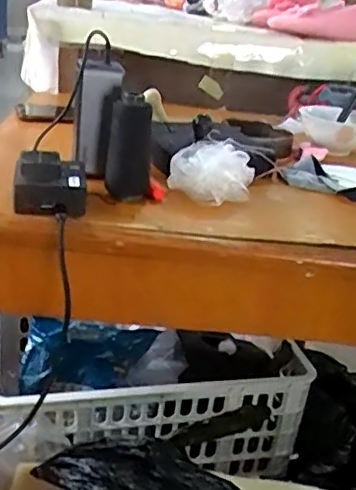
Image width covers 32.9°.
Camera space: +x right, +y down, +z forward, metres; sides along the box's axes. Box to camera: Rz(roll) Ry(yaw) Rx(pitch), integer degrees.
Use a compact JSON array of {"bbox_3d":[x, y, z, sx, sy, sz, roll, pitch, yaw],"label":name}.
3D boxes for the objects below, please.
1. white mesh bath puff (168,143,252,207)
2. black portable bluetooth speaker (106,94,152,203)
[{"bbox_3d":[0.037,-0.084,0.689,0.096,0.049,0.072,9,25,5],"label":"white mesh bath puff"},{"bbox_3d":[-0.052,-0.105,0.645,0.047,0.105,0.036,5,25,-4],"label":"black portable bluetooth speaker"}]

